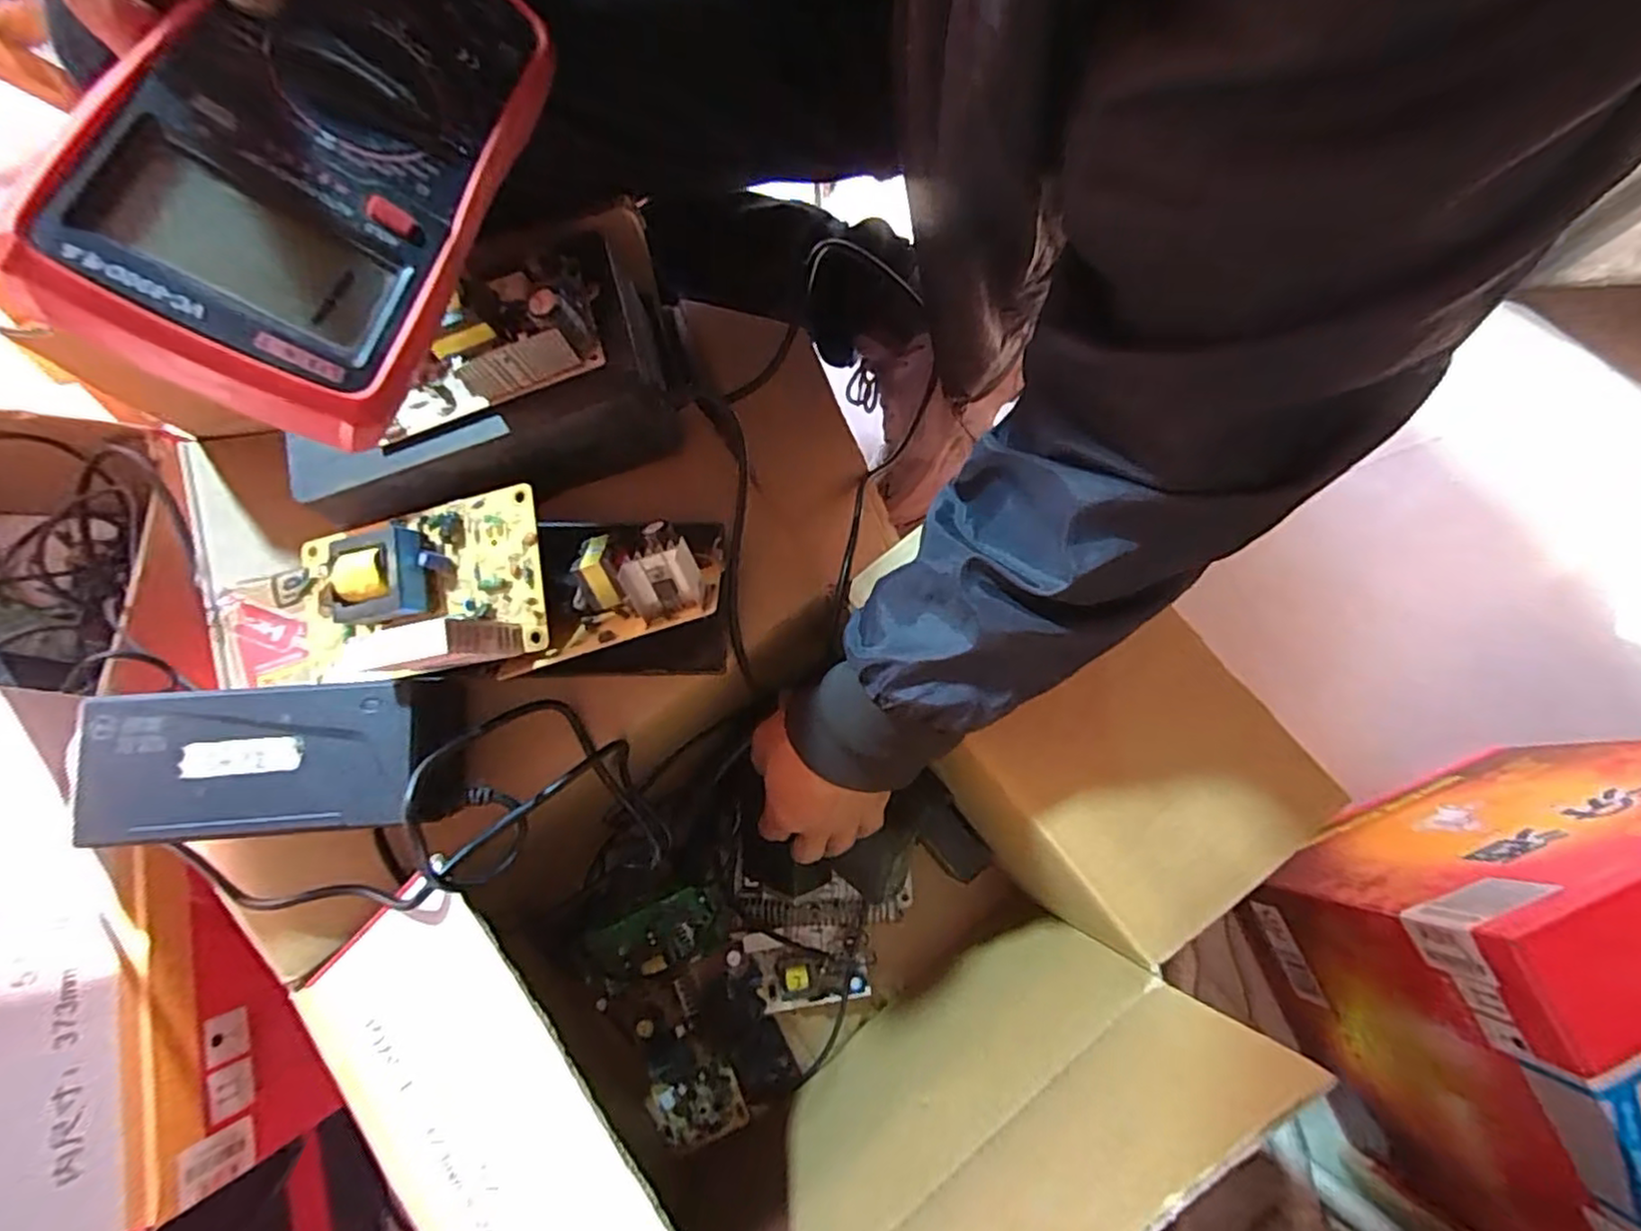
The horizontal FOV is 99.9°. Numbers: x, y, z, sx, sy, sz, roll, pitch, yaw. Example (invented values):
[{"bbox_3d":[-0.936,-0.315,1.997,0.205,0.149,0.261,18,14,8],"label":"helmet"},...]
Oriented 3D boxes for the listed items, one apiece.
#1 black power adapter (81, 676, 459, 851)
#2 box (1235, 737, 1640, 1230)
[{"bbox_3d":[-0.263,0.068,0.333,0.157,0.050,0.074,-1,76,-14],"label":"black power adapter"},{"bbox_3d":[0.555,0.258,0.489,0.329,0.279,0.240,-20,77,-5],"label":"box"}]

